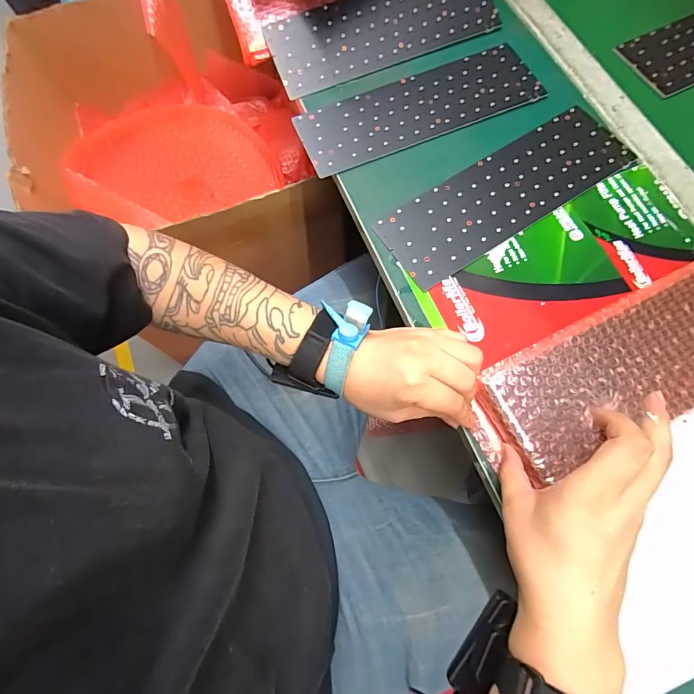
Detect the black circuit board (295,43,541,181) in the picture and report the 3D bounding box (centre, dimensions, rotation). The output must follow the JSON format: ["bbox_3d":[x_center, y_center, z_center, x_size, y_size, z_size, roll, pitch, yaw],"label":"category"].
[{"bbox_3d":[0.083,-0.277,0.456,0.277,0.010,0.092,-22,72,-6],"label":"black circuit board"}]

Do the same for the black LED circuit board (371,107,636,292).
[{"bbox_3d":[0.166,-0.162,0.413,0.273,0.004,0.091,-31,74,-9],"label":"black LED circuit board"}]

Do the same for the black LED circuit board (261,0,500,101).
[{"bbox_3d":[0.046,-0.389,0.480,0.279,0.006,0.093,-21,93,-4],"label":"black LED circuit board"}]

